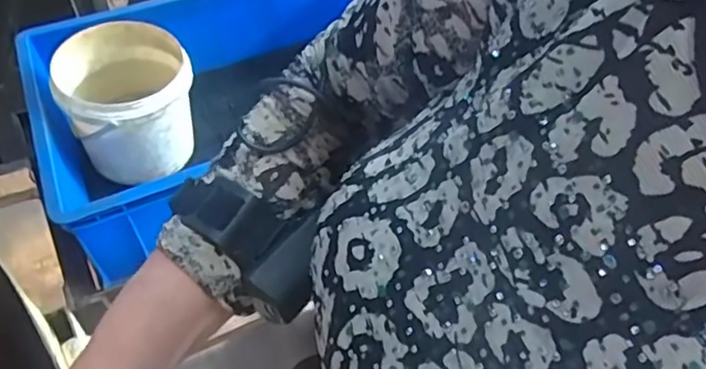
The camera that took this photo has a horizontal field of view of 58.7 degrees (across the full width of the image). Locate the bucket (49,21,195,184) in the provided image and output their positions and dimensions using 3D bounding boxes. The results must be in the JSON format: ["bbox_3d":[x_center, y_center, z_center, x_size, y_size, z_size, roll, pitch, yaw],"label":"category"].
[{"bbox_3d":[-0.283,-0.110,0.800,0.150,0.137,0.164,1,49,-1],"label":"bucket"}]

